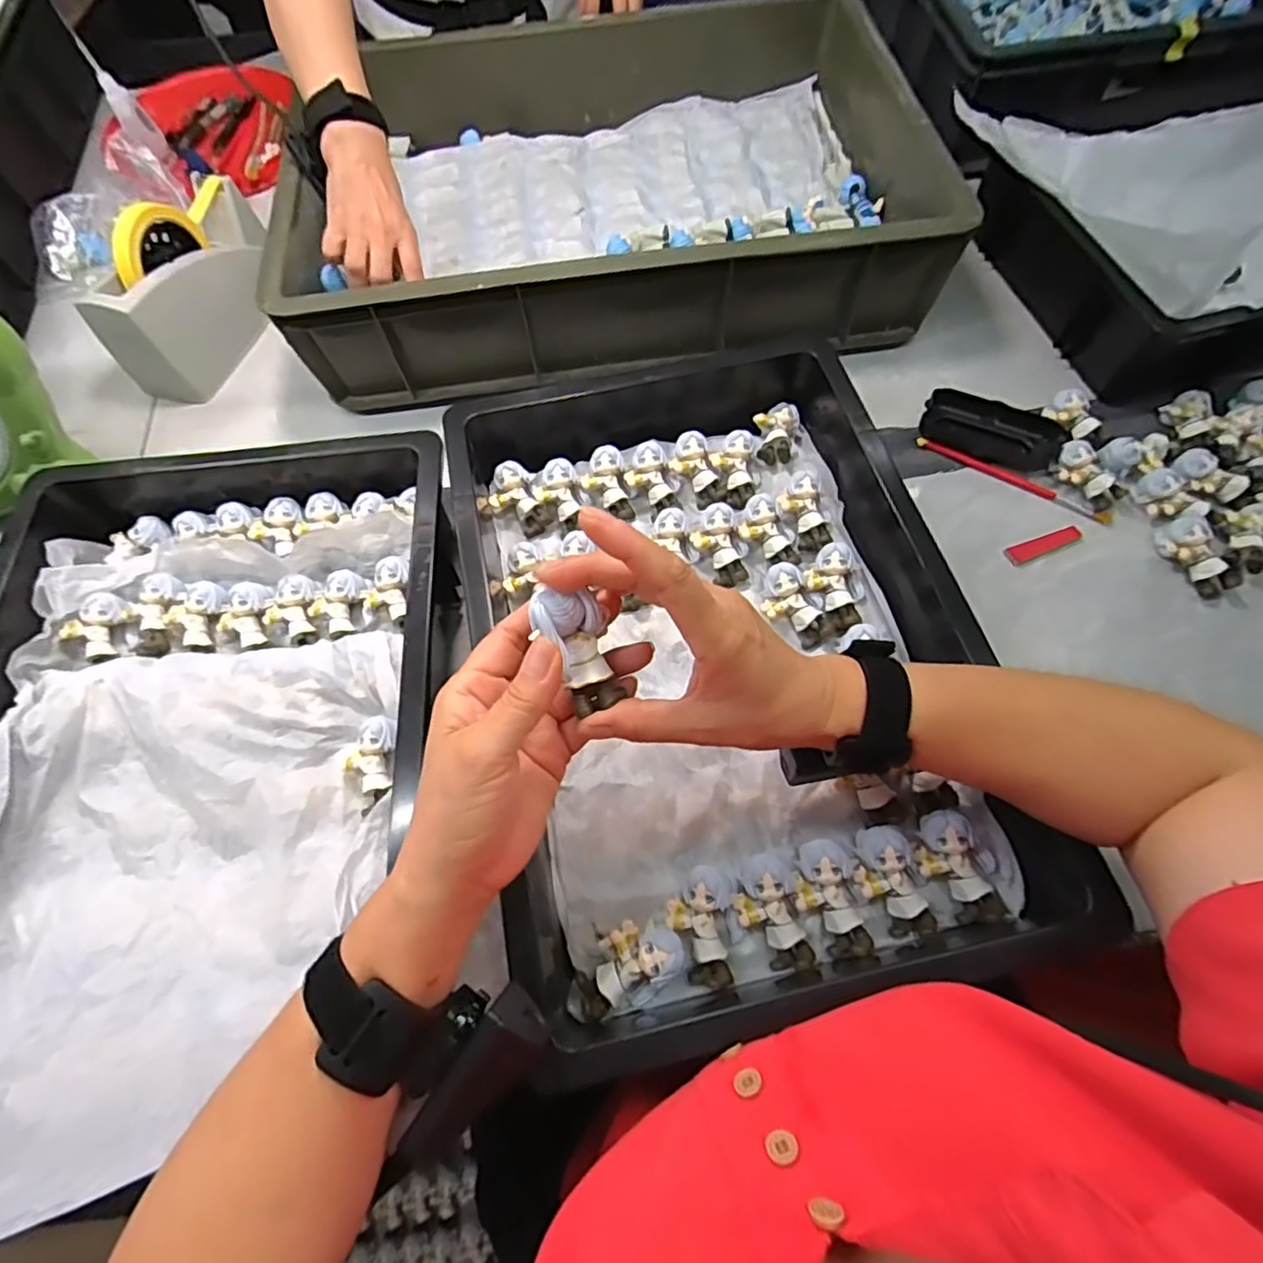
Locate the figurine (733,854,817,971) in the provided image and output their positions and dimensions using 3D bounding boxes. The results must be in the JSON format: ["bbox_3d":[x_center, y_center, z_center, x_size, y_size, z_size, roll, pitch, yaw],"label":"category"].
[{"bbox_3d":[0.079,0.163,0.357,0.033,0.029,0.061,-15,66,-4],"label":"figurine"}]

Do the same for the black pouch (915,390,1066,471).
[{"bbox_3d":[0.312,-0.175,0.540,0.112,0.030,0.046,29,70,15],"label":"black pouch"}]

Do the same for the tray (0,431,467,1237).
[{"bbox_3d":[-0.277,0.068,0.386,0.302,0.076,0.453,-4,65,1],"label":"tray"}]

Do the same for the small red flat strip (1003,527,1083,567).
[{"bbox_3d":[0.332,-0.069,0.496,0.056,0.006,0.017,-21,69,7],"label":"small red flat strip"}]

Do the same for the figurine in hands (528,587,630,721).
[{"bbox_3d":[-0.023,0.006,0.285,0.030,0.029,0.061,-25,109,-10],"label":"figurine in hands"}]

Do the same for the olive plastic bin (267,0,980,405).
[{"bbox_3d":[-0.028,-0.437,0.604,0.567,0.113,0.406,-9,65,-2],"label":"olive plastic bin"}]

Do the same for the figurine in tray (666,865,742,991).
[{"bbox_3d":[0.043,0.171,0.358,0.038,0.025,0.061,-16,66,-5],"label":"figurine in tray"}]

